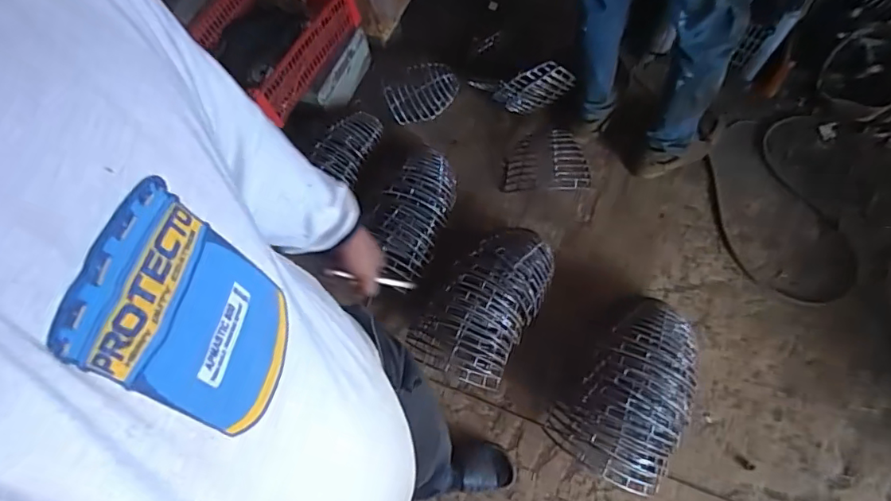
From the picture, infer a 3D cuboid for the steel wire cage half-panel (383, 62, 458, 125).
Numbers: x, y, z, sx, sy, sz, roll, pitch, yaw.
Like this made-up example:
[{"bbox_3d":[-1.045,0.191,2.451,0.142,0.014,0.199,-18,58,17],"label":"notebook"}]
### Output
[{"bbox_3d":[-0.070,-0.481,1.620,0.218,0.121,0.136,-17,68,-4],"label":"steel wire cage half-panel"}]

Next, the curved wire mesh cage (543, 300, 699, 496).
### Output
[{"bbox_3d":[0.452,0.325,1.199,0.258,0.152,0.416,35,75,16],"label":"curved wire mesh cage"}]

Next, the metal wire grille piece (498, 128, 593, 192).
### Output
[{"bbox_3d":[0.285,-0.246,1.500,0.239,0.054,0.189,-2,68,2],"label":"metal wire grille piece"}]

